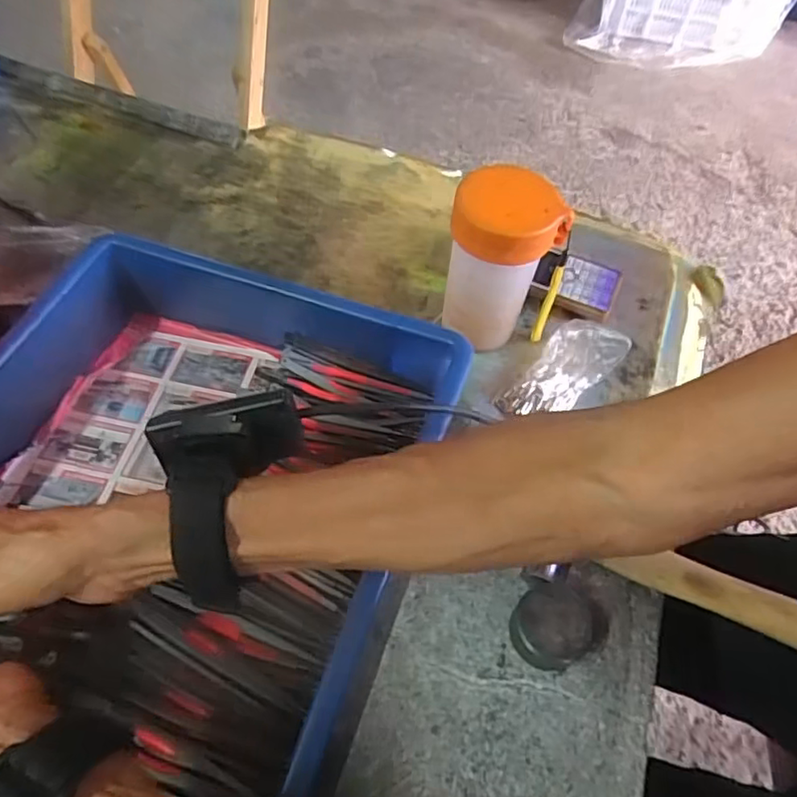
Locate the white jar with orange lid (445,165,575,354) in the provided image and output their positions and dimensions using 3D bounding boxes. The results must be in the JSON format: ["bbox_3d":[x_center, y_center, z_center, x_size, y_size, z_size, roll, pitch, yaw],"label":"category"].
[{"bbox_3d":[0.073,-0.091,0.448,0.075,0.135,0.061,12,56,6],"label":"white jar with orange lid"}]

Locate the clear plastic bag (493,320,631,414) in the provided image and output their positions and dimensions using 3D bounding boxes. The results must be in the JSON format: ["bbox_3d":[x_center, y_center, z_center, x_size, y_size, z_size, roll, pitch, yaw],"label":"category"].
[{"bbox_3d":[0.124,-0.021,0.484,0.108,0.022,0.052,-37,64,-10],"label":"clear plastic bag"}]

